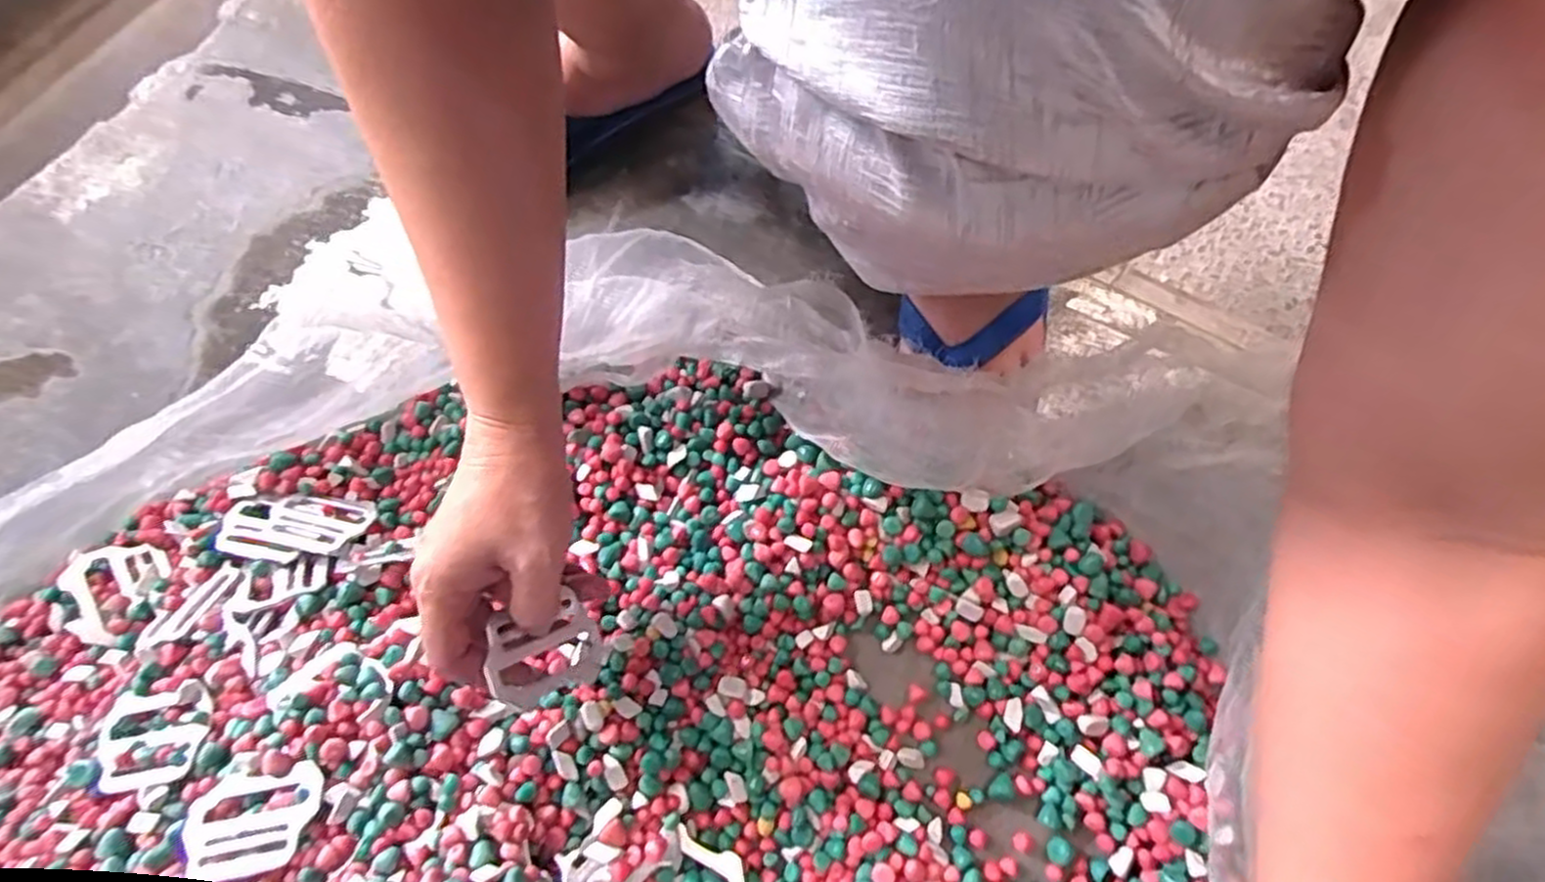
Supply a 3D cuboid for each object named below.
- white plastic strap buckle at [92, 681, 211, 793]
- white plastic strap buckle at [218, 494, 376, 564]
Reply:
[{"bbox_3d":[-0.316,0.149,0.385,0.060,0.005,0.047,-9,68,-2],"label":"white plastic strap buckle"},{"bbox_3d":[-0.284,0.051,0.453,0.078,0.011,0.049,9,43,-5],"label":"white plastic strap buckle"}]

